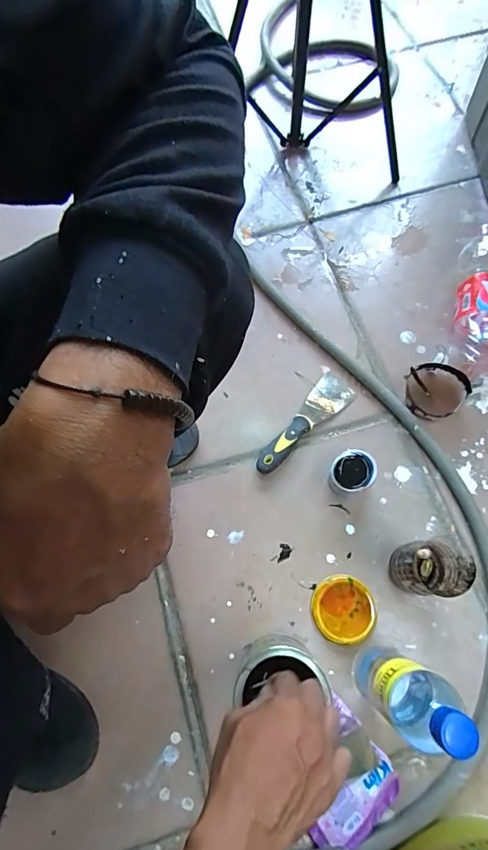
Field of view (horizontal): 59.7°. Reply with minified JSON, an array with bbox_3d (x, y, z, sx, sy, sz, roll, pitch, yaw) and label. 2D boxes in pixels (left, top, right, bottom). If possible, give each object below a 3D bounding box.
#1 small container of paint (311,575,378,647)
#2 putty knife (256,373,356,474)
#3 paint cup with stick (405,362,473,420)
[{"bbox_3d":[0.131,0.242,0.557,0.081,0.013,0.080,17,71,8],"label":"small container of paint"},{"bbox_3d":[0.092,-0.001,0.644,0.056,0.023,0.193,39,75,15],"label":"putty knife"},{"bbox_3d":[0.294,-0.051,0.644,0.094,0.041,0.087,5,70,4],"label":"paint cup with stick"}]

